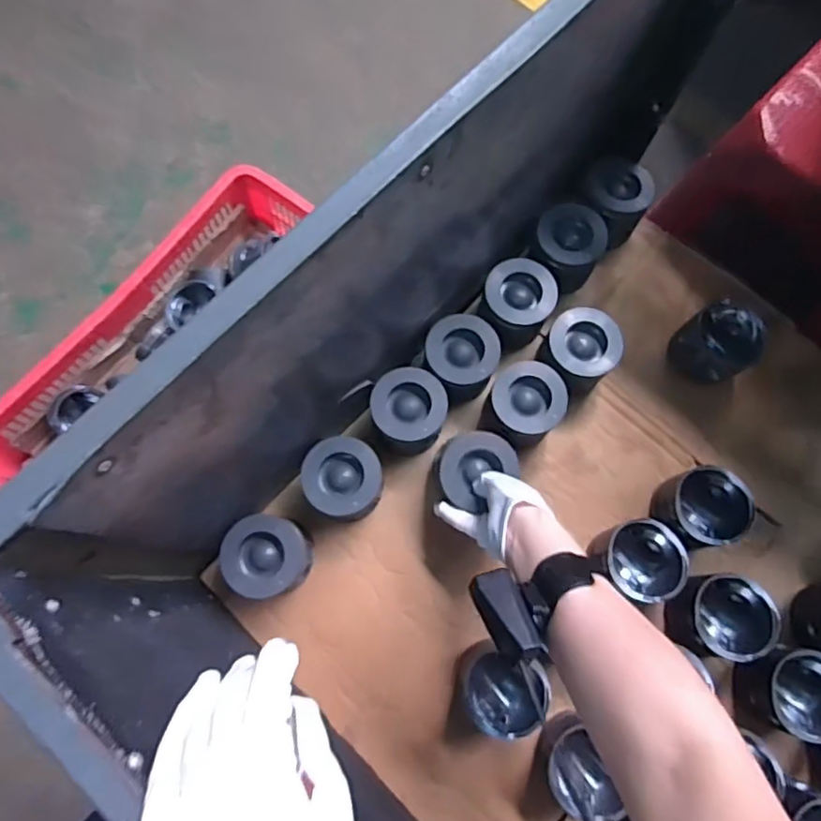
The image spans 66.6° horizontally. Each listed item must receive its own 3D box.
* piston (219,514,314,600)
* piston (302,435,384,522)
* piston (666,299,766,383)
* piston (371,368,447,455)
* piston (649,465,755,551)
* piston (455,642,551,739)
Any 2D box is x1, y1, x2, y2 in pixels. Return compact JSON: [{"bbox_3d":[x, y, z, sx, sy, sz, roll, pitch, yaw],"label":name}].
[{"bbox_3d":[-0.154,0.162,0.688,0.090,0.071,0.086,7,75,0],"label":"piston"},{"bbox_3d":[-0.075,0.079,0.703,0.086,0.076,0.082,1,75,-2],"label":"piston"},{"bbox_3d":[0.375,-0.081,0.766,0.081,0.073,0.084,1,75,-2],"label":"piston"},{"bbox_3d":[-0.002,0.001,0.712,0.080,0.057,0.086,1,75,-2],"label":"piston"},{"bbox_3d":[0.325,0.111,0.711,0.084,0.077,0.085,1,75,-2],"label":"piston"},{"bbox_3d":[0.093,0.291,0.653,0.083,0.087,0.079,18,75,3],"label":"piston"}]

